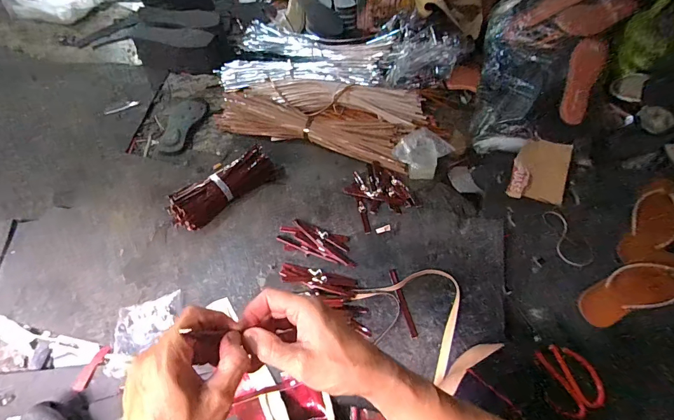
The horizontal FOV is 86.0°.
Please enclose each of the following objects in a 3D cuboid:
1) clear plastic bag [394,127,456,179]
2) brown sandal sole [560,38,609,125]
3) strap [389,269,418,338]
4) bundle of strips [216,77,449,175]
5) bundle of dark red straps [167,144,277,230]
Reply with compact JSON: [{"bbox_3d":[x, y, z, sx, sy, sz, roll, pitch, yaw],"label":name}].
[{"bbox_3d":[0.218,-0.151,0.929,0.130,0.032,0.126,-38,64,-23],"label":"clear plastic bag"},{"bbox_3d":[0.604,-0.318,0.904,0.030,0.195,0.075,-18,36,-27],"label":"brown sandal sole"},{"bbox_3d":[0.131,0.180,0.718,0.016,0.006,0.141,-11,56,-7],"label":"strap"},{"bbox_3d":[-0.038,-0.263,1.006,0.594,0.070,0.230,11,56,8],"label":"bundle of strips"},{"bbox_3d":[-0.266,-0.053,0.844,0.257,0.085,0.081,-36,62,-21],"label":"bundle of dark red straps"}]

